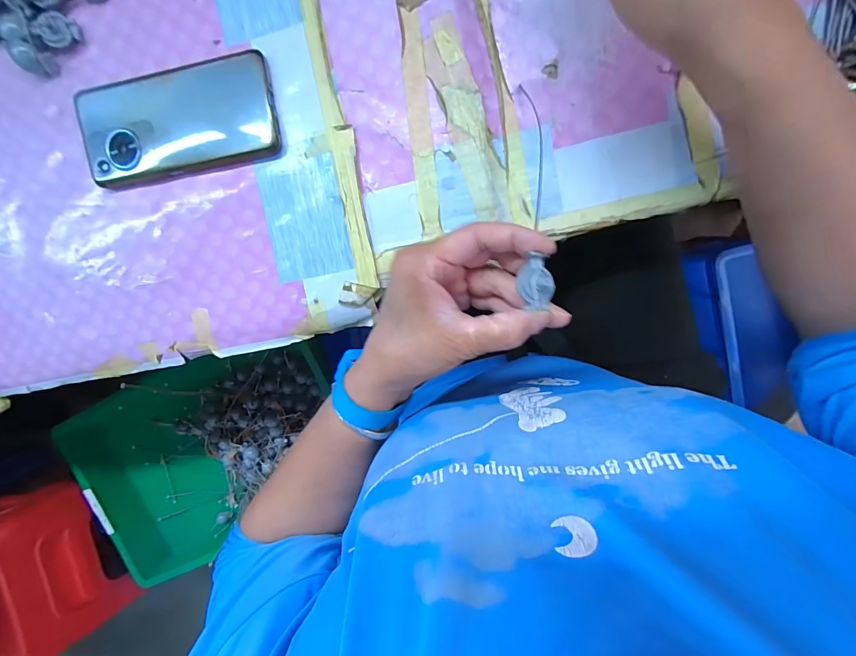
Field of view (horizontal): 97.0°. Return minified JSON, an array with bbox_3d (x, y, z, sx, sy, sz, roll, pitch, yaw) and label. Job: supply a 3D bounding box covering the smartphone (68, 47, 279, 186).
[{"bbox_3d":[-0.205,-0.168,0.309,0.164,0.014,0.078,-9,97,7],"label":"smartphone"}]

